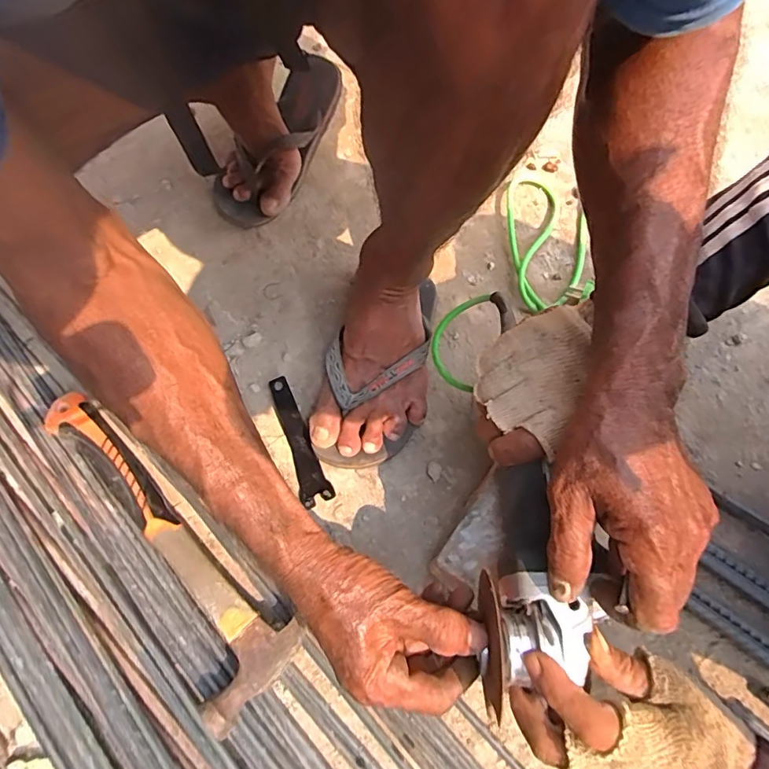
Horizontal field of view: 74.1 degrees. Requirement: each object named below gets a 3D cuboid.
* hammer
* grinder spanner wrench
[{"bbox_3d":[-0.203,0.127,0.443,0.082,0.039,0.326,-41,71,-19],"label":"hammer"},{"bbox_3d":[-0.088,0.055,0.502,0.029,0.012,0.135,-22,66,-11],"label":"grinder spanner wrench"}]

